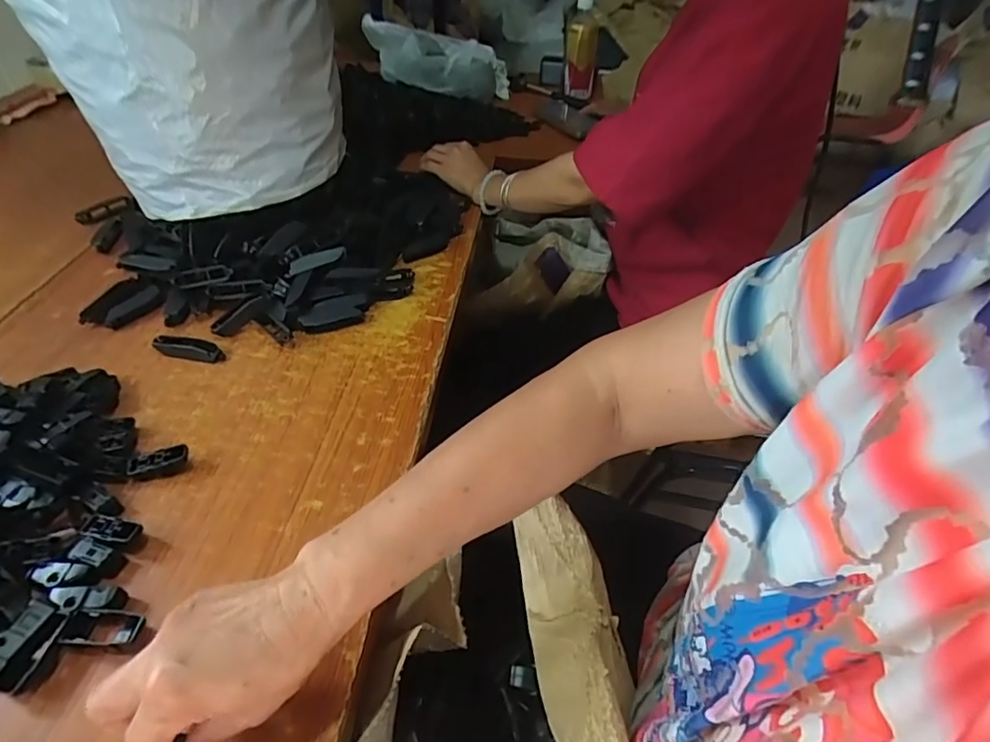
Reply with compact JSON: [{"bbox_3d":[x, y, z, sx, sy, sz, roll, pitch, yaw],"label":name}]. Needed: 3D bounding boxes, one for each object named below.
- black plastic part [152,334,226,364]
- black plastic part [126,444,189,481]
[{"bbox_3d":[-0.328,-0.024,0.570,0.077,0.014,0.022,9,45,6],"label":"black plastic part"},{"bbox_3d":[-0.293,0.080,0.466,0.048,0.020,0.018,-8,46,-11],"label":"black plastic part"}]

